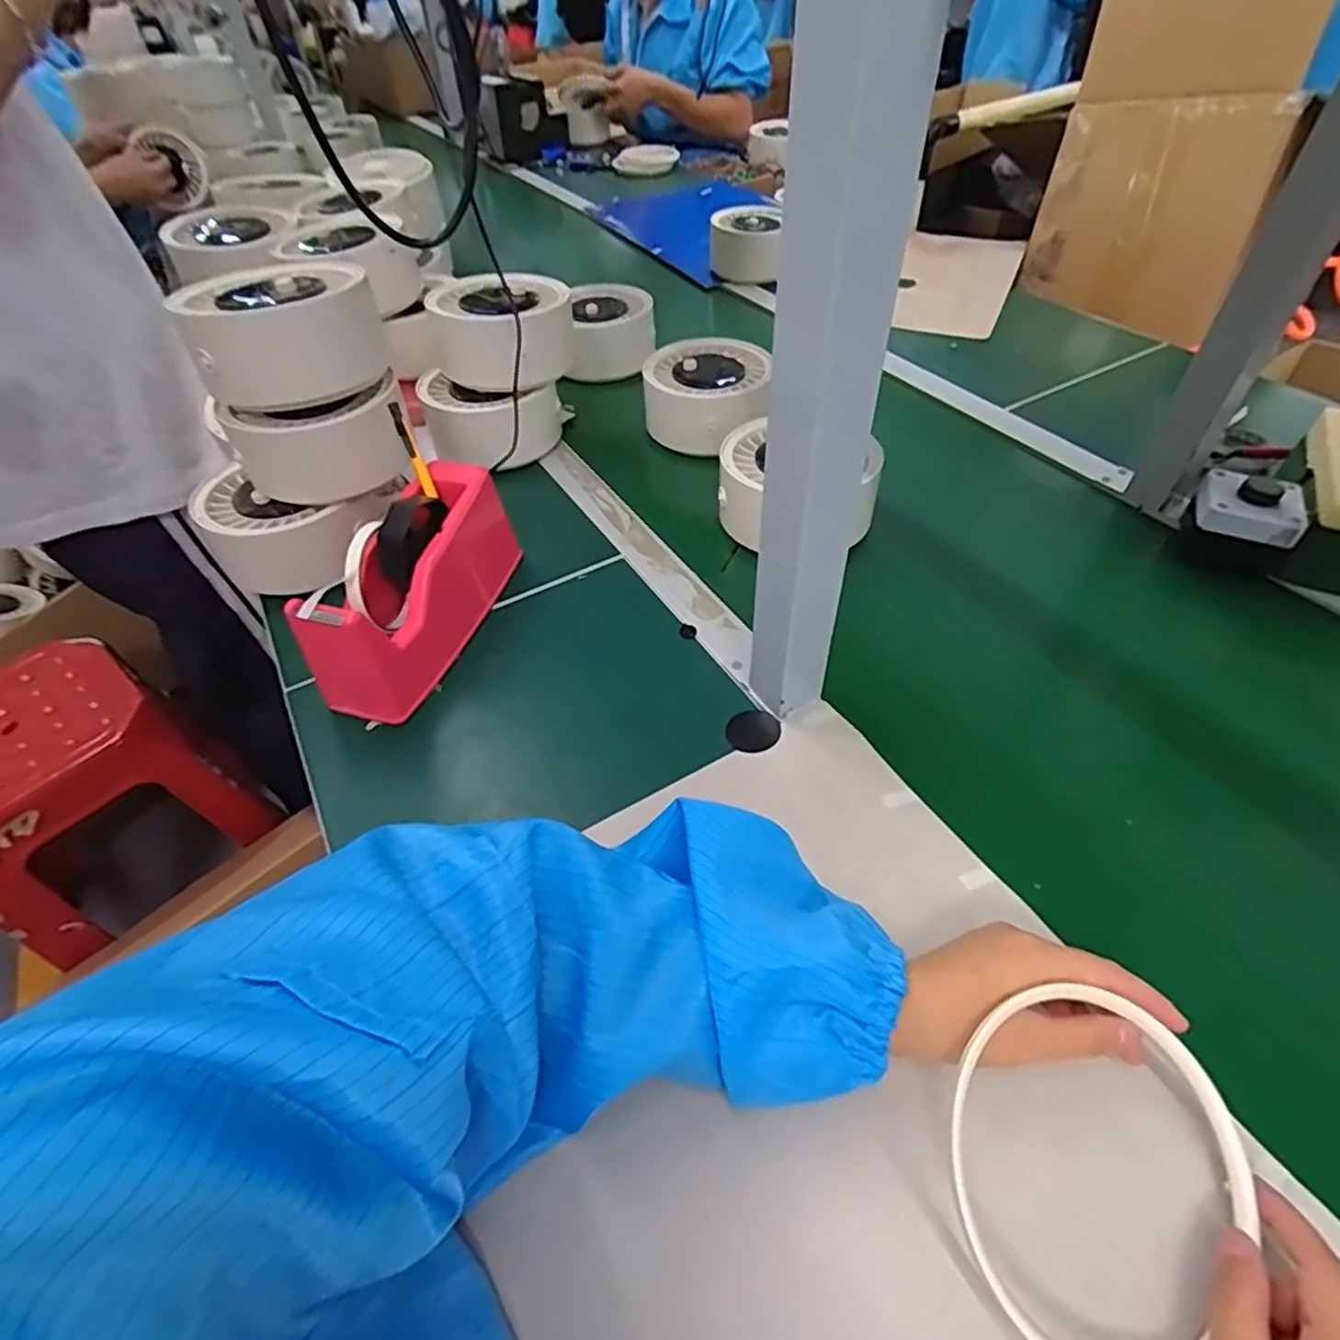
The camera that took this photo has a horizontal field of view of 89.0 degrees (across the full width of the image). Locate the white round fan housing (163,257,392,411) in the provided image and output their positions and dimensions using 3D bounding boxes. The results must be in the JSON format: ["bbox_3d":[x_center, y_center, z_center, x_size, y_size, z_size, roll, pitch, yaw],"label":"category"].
[{"bbox_3d":[-0.293,-0.260,0.523,0.133,0.077,0.110,-30,53,-21],"label":"white round fan housing"}]

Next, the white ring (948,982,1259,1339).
[{"bbox_3d":[0.177,0.203,0.282,0.136,0.009,0.125,5,64,-11],"label":"white ring"}]

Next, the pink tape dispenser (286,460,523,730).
[{"bbox_3d":[-0.189,-0.076,0.530,0.068,0.095,0.229,11,50,14],"label":"pink tape dispenser"}]

